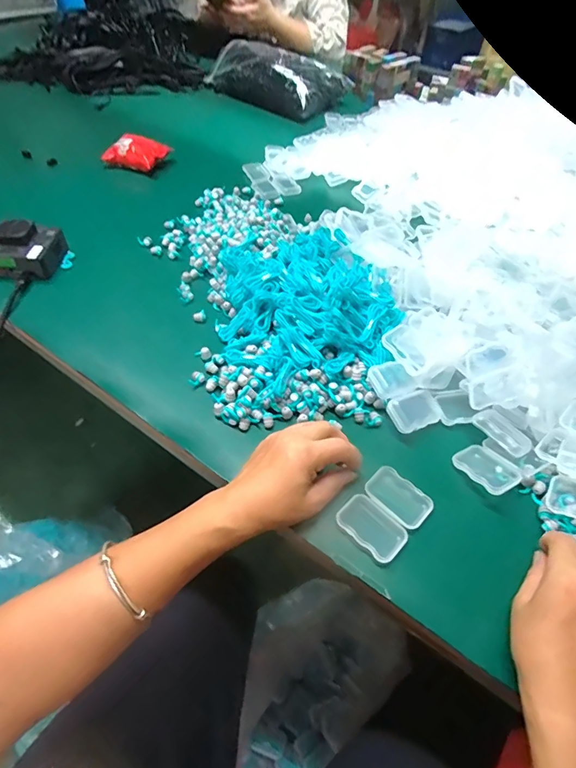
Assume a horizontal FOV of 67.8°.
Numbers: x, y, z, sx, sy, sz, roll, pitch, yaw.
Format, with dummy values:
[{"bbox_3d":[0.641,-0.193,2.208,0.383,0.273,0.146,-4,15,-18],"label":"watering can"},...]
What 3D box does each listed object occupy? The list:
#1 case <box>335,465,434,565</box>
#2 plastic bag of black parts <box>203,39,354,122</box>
[{"bbox_3d":[0.084,0.112,0.374,0.056,0.008,0.074,38,58,24],"label":"case"},{"bbox_3d":[-0.040,-0.720,0.997,0.310,0.072,0.185,28,54,18],"label":"plastic bag of black parts"}]

